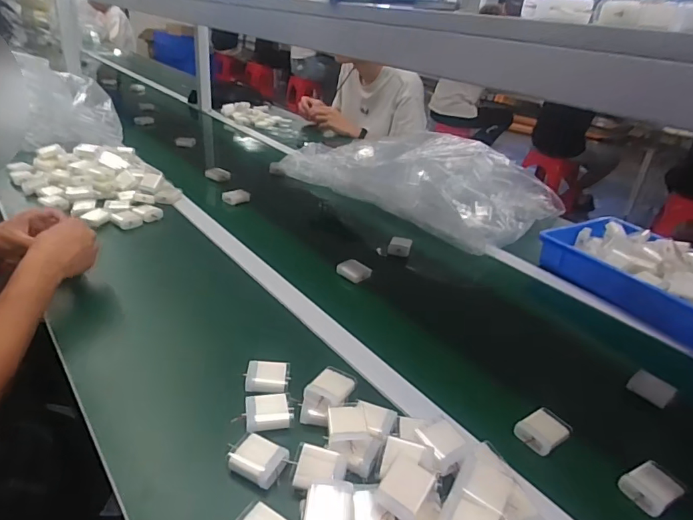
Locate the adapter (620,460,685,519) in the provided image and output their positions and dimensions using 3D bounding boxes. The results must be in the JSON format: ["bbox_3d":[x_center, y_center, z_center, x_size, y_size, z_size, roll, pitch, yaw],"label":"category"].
[{"bbox_3d":[0.314,0.233,0.484,0.052,0.021,0.044,-8,30,-26],"label":"adapter"}]

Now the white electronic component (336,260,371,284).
[{"bbox_3d":[0.011,0.019,0.820,0.055,0.018,0.042,24,32,31],"label":"white electronic component"}]

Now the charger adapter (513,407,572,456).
[{"bbox_3d":[0.225,0.194,0.540,0.056,0.018,0.045,-14,33,-33],"label":"charger adapter"}]

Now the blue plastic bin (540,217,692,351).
[{"bbox_3d":[0.556,0.028,0.839,0.236,0.090,0.359,-13,33,-32],"label":"blue plastic bin"}]

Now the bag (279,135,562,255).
[{"bbox_3d":[0.163,-0.232,1.221,0.663,0.128,0.395,28,35,36],"label":"bag"}]

